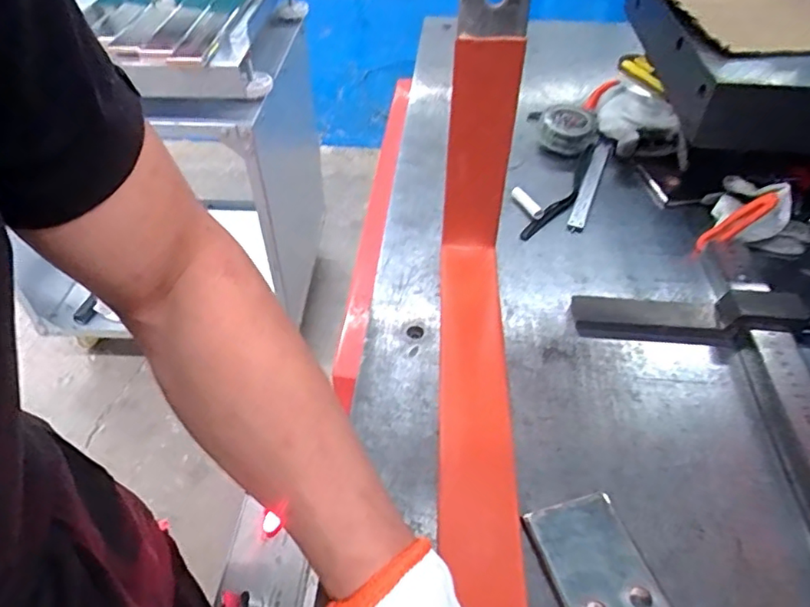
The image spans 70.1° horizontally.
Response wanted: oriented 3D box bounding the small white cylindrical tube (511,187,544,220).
[{"bbox_3d":[0.123,-0.100,0.580,0.011,0.013,0.044,-20,48,-19],"label":"small white cylindrical tube"}]

